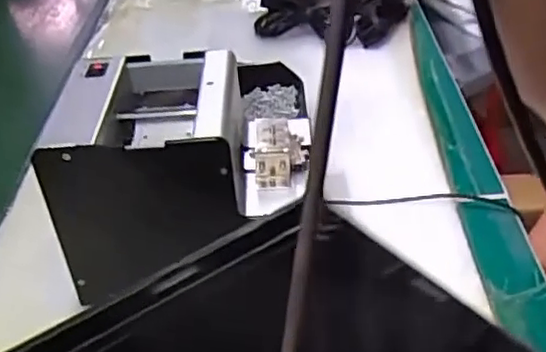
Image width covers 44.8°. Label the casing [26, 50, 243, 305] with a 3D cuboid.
[{"bbox_3d":[-0.089,-0.002,0.496,0.131,0.133,0.125,-4,36,2],"label":"casing"}]

